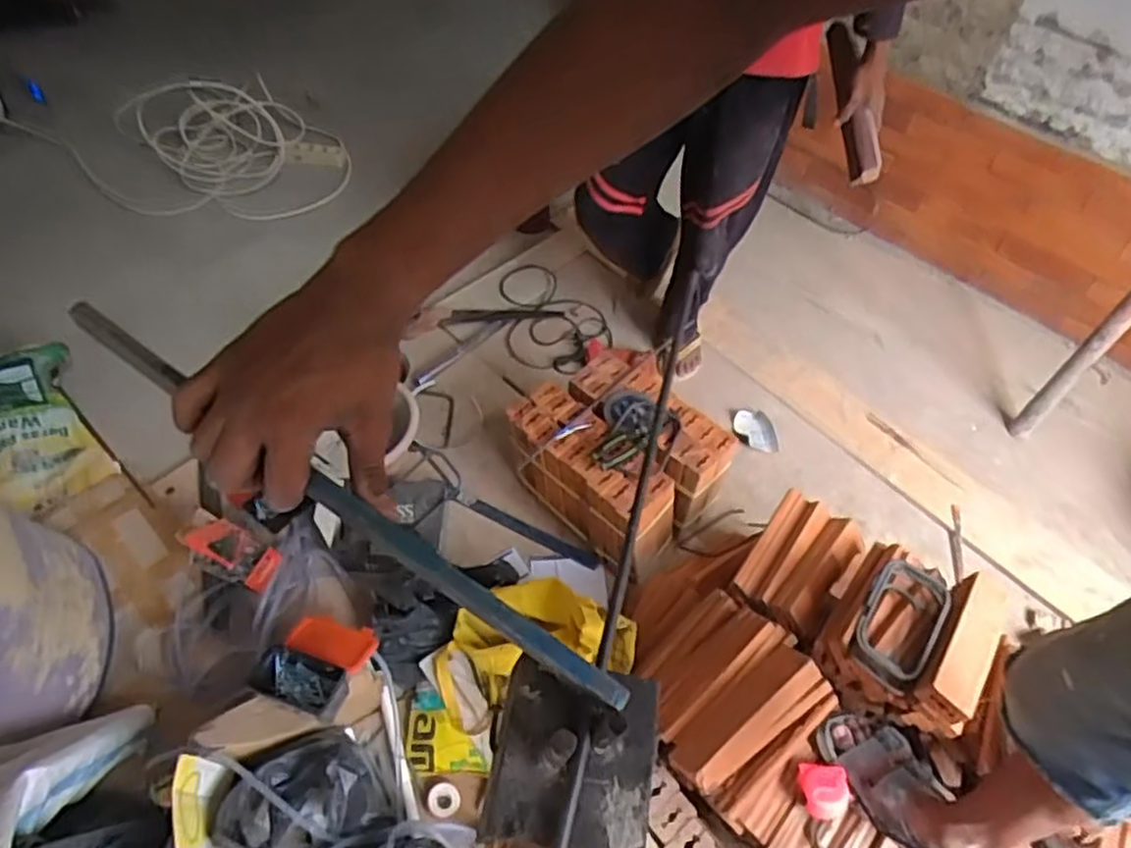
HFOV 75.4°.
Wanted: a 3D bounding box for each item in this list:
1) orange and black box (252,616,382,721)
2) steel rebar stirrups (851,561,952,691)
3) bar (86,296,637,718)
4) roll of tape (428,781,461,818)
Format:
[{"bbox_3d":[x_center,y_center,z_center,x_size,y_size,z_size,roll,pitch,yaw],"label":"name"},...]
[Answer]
[{"bbox_3d":[-0.405,0.378,1.175,0.155,0.054,0.154,16,54,9],"label":"orange and black box"},{"bbox_3d":[0.488,0.286,1.066,0.105,0.029,0.204,29,57,18],"label":"steel rebar stirrups"},{"bbox_3d":[-0.127,0.037,0.394,0.372,0.020,0.017,33,57,10],"label":"bar"},{"bbox_3d":[-0.198,0.615,1.199,0.053,0.019,0.051,2,53,-3],"label":"roll of tape"}]

